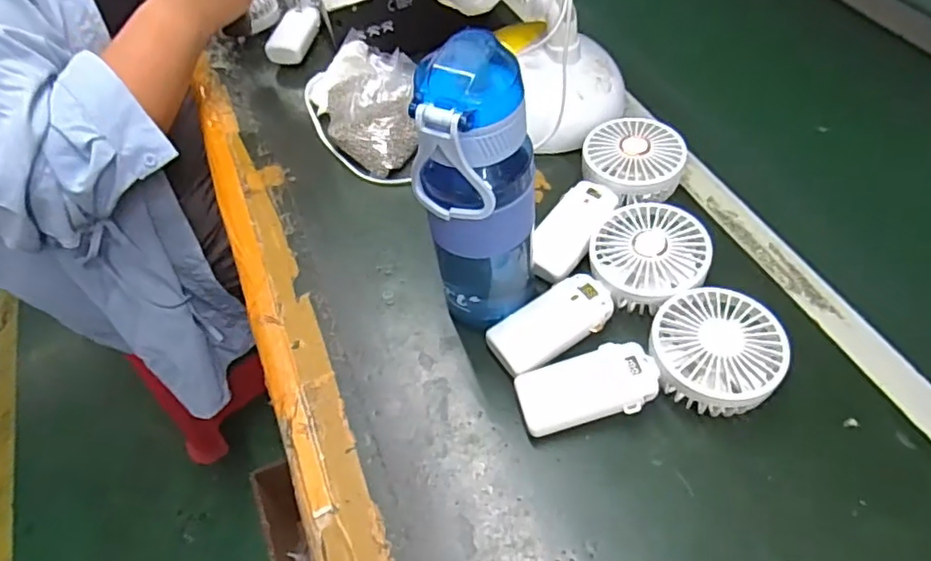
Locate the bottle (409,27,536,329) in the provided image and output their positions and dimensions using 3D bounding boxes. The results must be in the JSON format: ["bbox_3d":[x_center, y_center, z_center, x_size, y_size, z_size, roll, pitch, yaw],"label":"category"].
[{"bbox_3d":[0.010,-0.041,0.408,0.068,0.227,0.061,10,55,12],"label":"bottle"}]

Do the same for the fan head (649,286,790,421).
[{"bbox_3d":[0.175,0.052,0.430,0.086,0.046,0.083,-2,53,3],"label":"fan head"}]

